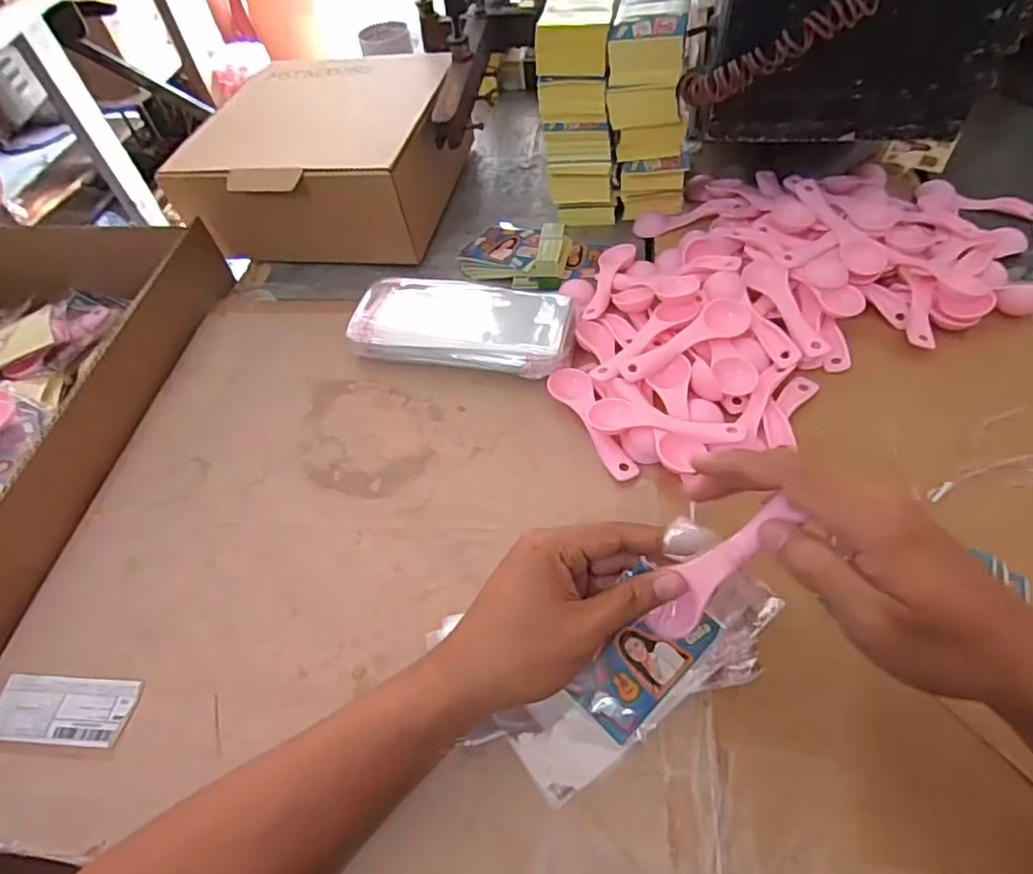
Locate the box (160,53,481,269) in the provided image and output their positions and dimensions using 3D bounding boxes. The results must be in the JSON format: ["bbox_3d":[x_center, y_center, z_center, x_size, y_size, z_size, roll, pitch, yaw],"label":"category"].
[{"bbox_3d":[-0.198,-0.315,0.651,0.236,0.101,0.253,2,56,6],"label":"box"}]

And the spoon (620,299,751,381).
[{"bbox_3d":[0.135,-0.074,0.472,0.109,0.020,0.032,-28,58,-14],"label":"spoon"}]

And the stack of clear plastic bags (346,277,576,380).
[{"bbox_3d":[-0.046,-0.100,0.529,0.193,0.028,0.090,9,57,11],"label":"stack of clear plastic bags"}]

